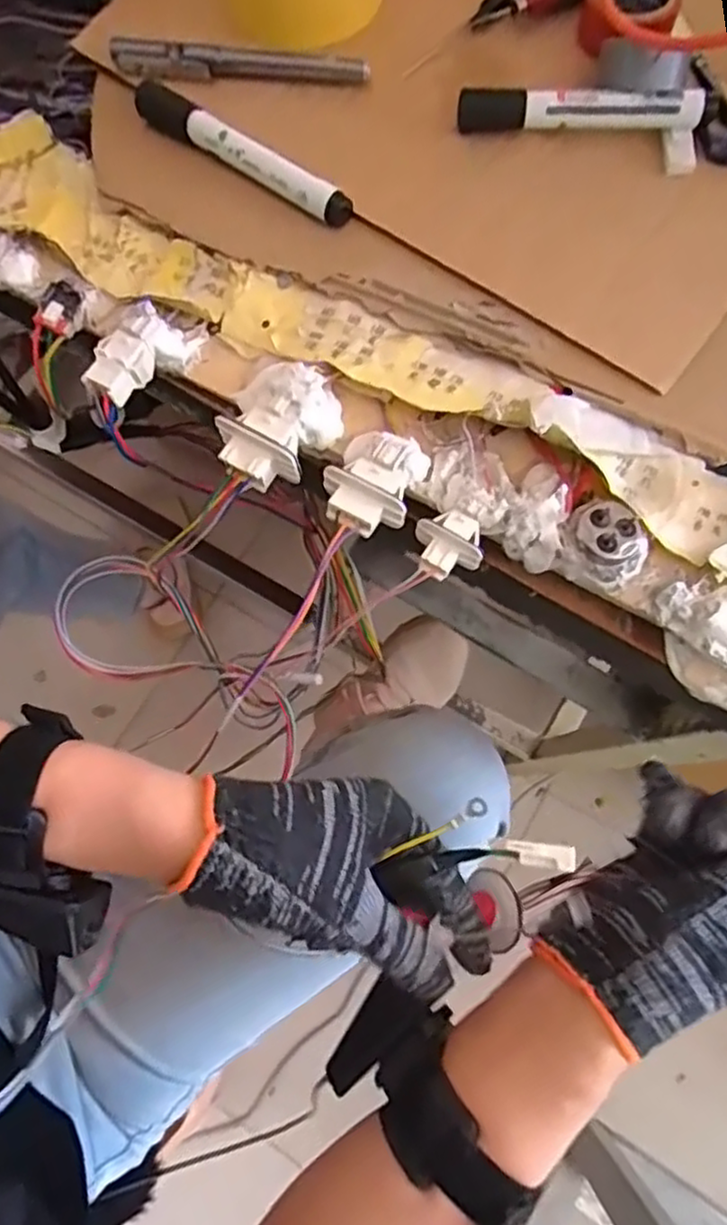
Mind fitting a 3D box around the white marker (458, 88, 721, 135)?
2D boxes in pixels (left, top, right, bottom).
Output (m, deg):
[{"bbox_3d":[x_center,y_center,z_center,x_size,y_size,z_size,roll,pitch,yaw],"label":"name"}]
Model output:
[{"bbox_3d":[0.117,-0.262,0.364,0.131,0.020,0.013,5,75,2],"label":"white marker"}]

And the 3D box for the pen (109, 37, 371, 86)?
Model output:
[{"bbox_3d":[-0.068,-0.300,0.382,0.140,0.016,0.016,6,75,2],"label":"pen"}]

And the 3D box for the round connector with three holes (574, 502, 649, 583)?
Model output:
[{"bbox_3d":[0.108,-0.031,0.307,0.034,0.017,0.028,35,79,9],"label":"round connector with three holes"}]

